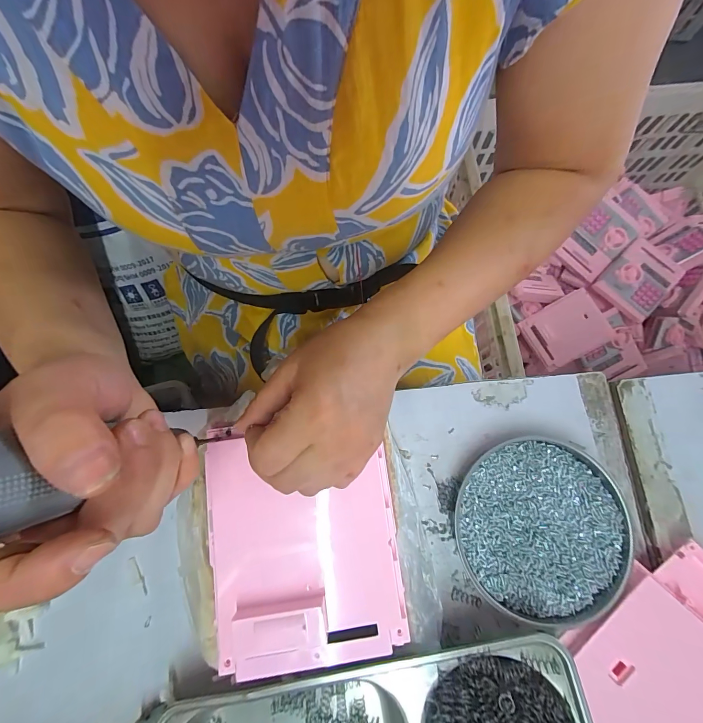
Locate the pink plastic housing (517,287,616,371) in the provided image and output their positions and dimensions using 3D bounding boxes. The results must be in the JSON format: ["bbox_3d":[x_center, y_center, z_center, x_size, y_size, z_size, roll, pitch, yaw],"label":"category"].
[{"bbox_3d":[0.473,-0.070,0.770,0.150,0.049,0.126,-28,79,-7],"label":"pink plastic housing"}]

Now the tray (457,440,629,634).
[{"bbox_3d":[0.150,0.133,0.280,0.127,0.021,0.136,0,76,-1],"label":"tray"}]

